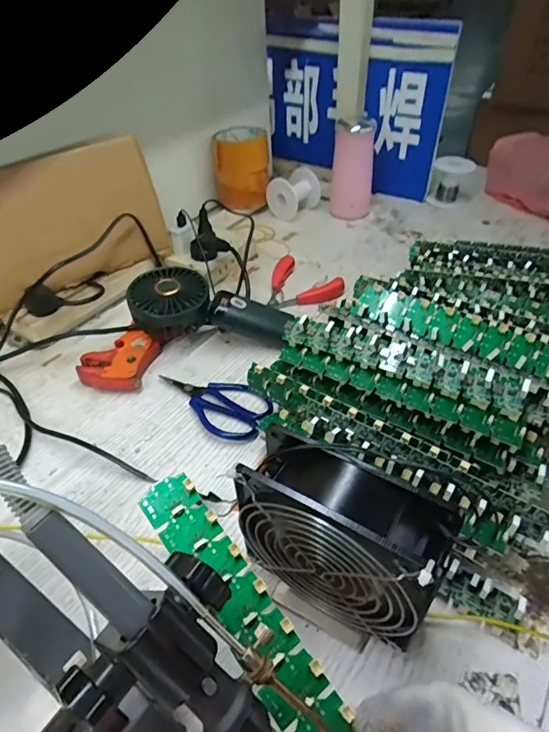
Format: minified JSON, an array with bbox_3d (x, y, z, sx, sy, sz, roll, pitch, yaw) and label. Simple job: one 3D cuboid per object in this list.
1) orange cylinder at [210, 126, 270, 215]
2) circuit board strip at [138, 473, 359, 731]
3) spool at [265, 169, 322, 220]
[{"bbox_3d":[-0.053,-0.318,0.765,0.089,0.102,0.078,-3,43,-2],"label":"orange cylinder"},{"bbox_3d":[-0.005,0.134,0.231,0.030,0.007,0.193,-29,64,-27],"label":"circuit board strip"},{"bbox_3d":[0.031,-0.279,0.768,0.060,0.064,0.069,29,51,28],"label":"spool"}]

